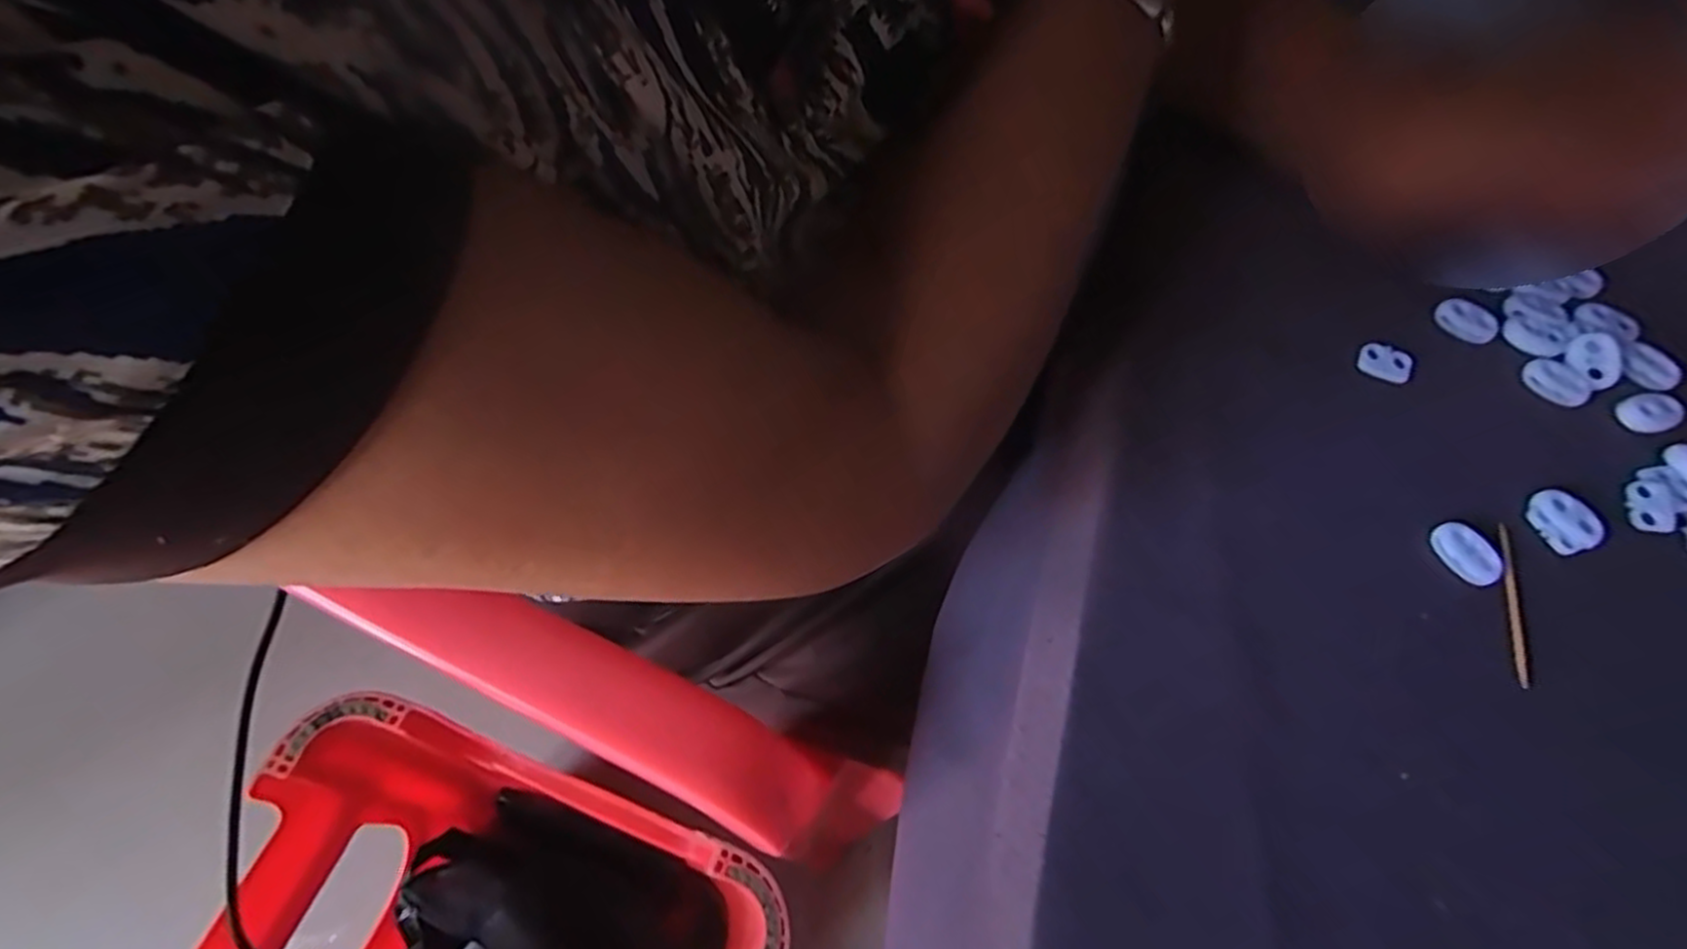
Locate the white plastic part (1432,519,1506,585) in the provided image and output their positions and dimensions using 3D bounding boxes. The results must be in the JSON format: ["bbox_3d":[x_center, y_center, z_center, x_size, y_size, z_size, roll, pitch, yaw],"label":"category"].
[{"bbox_3d":[0.212,0.027,0.245,0.013,0.007,0.023,-29,70,-17],"label":"white plastic part"}]

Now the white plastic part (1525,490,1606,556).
[{"bbox_3d":[0.252,0.016,0.251,0.016,0.008,0.022,-13,66,-10],"label":"white plastic part"}]

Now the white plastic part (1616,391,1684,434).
[{"bbox_3d":[0.308,-0.024,0.275,0.019,0.006,0.015,-4,64,-6],"label":"white plastic part"}]

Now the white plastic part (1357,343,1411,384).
[{"bbox_3d":[0.210,-0.043,0.279,0.018,0.008,0.011,19,64,5],"label":"white plastic part"}]

